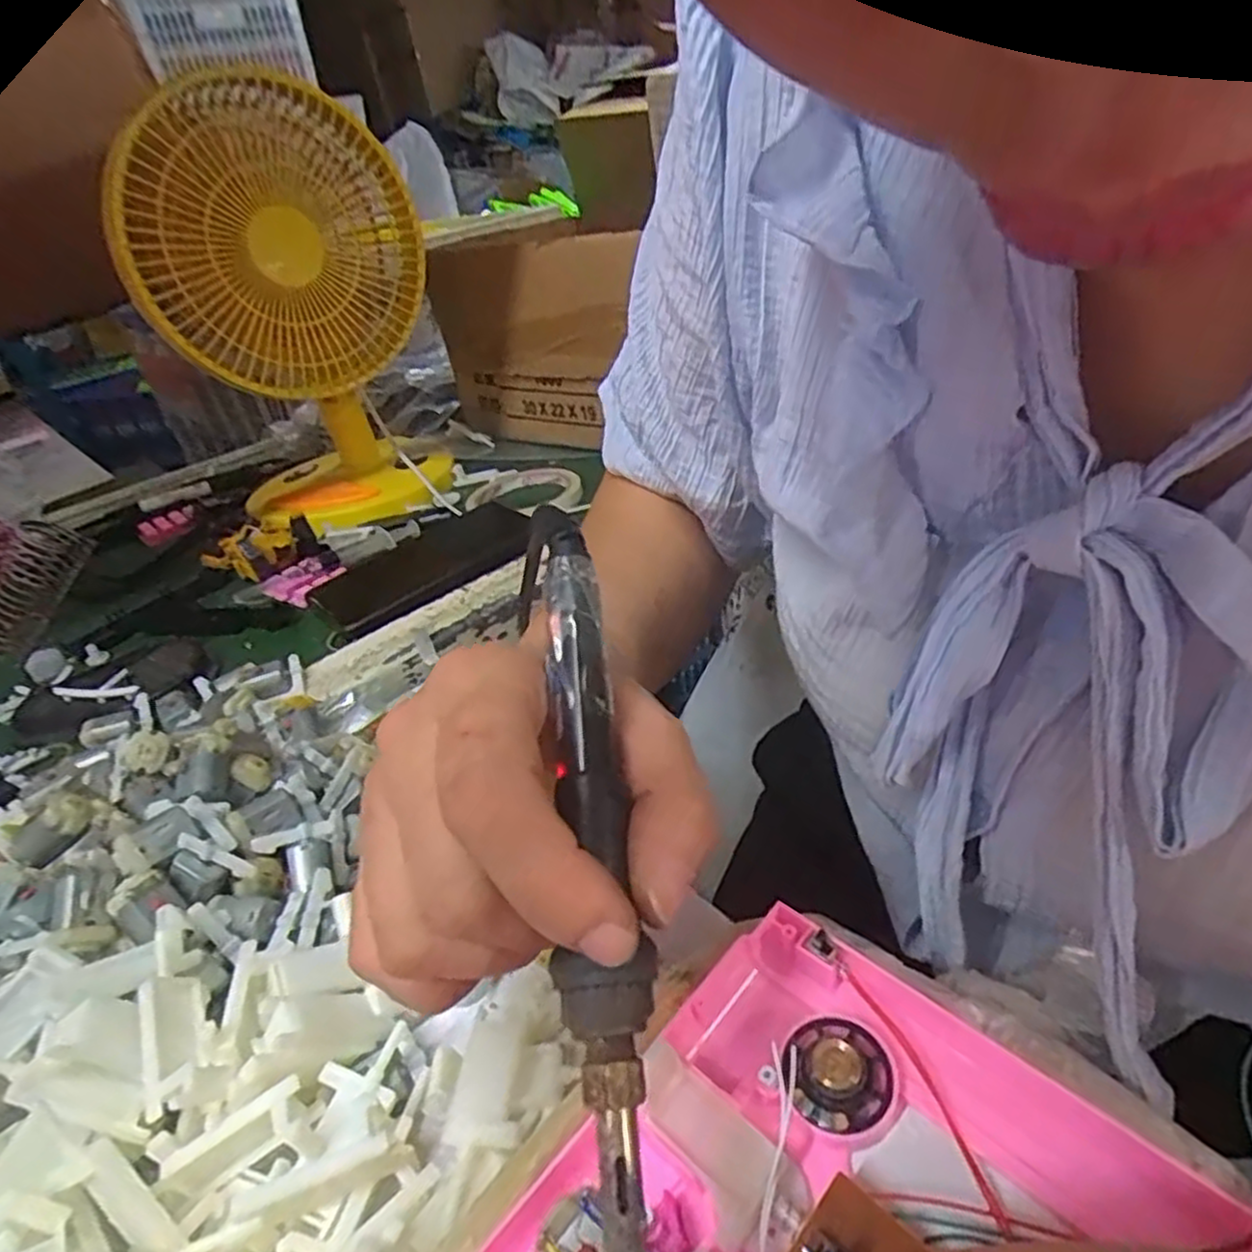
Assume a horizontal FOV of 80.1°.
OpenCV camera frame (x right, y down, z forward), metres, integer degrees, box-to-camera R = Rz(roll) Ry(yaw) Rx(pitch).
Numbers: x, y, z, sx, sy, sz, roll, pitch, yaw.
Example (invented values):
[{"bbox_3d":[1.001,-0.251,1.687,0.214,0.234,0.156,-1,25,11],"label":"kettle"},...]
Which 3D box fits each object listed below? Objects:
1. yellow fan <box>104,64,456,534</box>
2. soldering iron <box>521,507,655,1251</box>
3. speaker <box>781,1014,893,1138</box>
[{"bbox_3d":[-0.263,-0.253,0.619,0.190,0.305,0.169,-17,33,-10],"label":"yellow fan"},{"bbox_3d":[-0.008,0.052,0.172,0.019,0.017,0.200,-7,63,-2],"label":"soldering iron"},{"bbox_3d":[0.056,0.117,0.198,0.027,0.009,0.028,-4,31,3],"label":"speaker"}]

